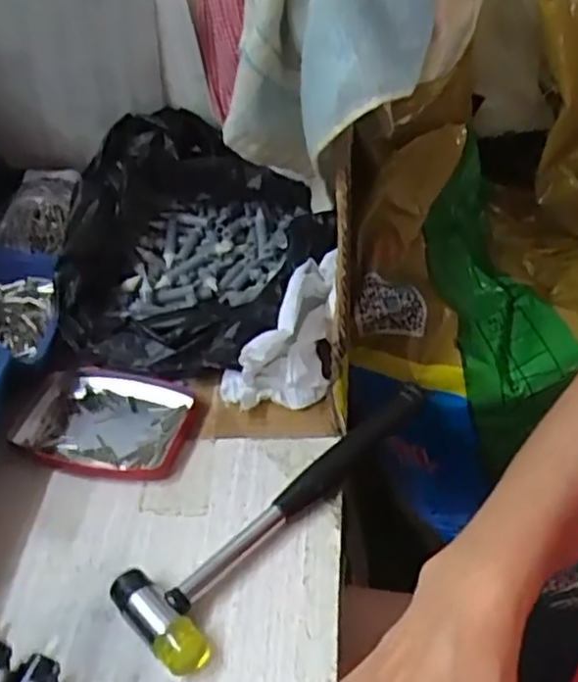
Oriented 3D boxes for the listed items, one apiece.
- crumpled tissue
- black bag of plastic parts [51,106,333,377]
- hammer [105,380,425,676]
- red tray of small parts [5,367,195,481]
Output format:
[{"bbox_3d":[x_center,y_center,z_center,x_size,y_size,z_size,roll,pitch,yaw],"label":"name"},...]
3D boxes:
[{"bbox_3d":[-0.007,-0.006,0.498,0.076,0.070,0.106,3,43,11],"label":"crumpled tissue"},{"bbox_3d":[-0.065,-0.085,0.560,0.197,0.105,0.243,1,43,9],"label":"black bag of plastic parts"},{"bbox_3d":[0.002,0.095,0.425,0.059,0.024,0.231,31,55,34],"label":"hammer"},{"bbox_3d":[-0.130,0.057,0.489,0.125,0.013,0.085,11,45,18],"label":"red tray of small parts"}]

